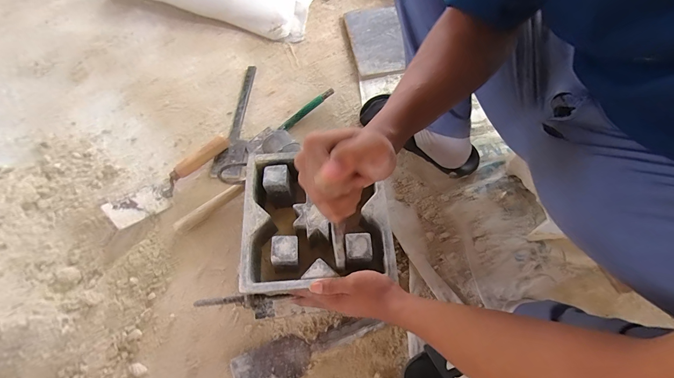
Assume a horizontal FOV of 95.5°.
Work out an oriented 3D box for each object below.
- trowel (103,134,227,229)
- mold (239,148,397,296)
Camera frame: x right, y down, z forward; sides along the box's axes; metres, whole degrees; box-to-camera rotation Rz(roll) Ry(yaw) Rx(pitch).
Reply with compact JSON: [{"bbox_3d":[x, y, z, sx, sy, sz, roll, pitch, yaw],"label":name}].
[{"bbox_3d":[-0.342,-0.029,0.636,0.083,0.050,0.264,39,71,18],"label":"trowel"},{"bbox_3d":[-0.033,0.055,0.515,0.223,0.090,0.221,-4,64,-1],"label":"mold"}]

